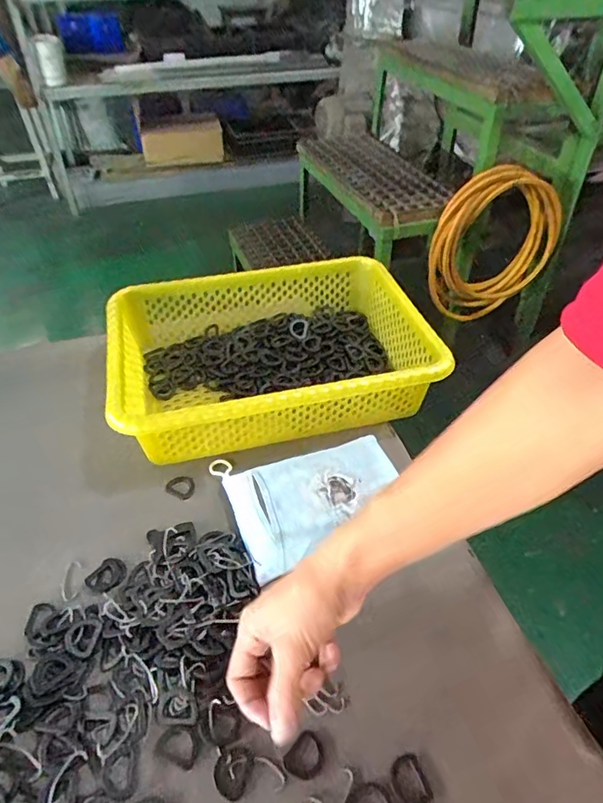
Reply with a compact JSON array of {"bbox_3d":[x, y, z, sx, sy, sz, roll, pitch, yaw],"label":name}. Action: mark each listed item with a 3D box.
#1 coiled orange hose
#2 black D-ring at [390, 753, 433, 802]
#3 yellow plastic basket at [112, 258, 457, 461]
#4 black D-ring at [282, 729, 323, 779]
[{"bbox_3d":[0.502,-0.391,1.349,0.375,0.393,0.052,-9,43,-9],"label":"coiled orange hose"},{"bbox_3d":[0.071,0.251,0.343,0.024,0.004,0.028,-12,45,-12],"label":"black D-ring"},{"bbox_3d":[-0.037,-0.060,0.605,0.344,0.084,0.249,-11,45,-11],"label":"yellow plastic basket"},{"bbox_3d":[0.003,0.242,0.353,0.025,0.004,0.029,33,52,29],"label":"black D-ring"}]

